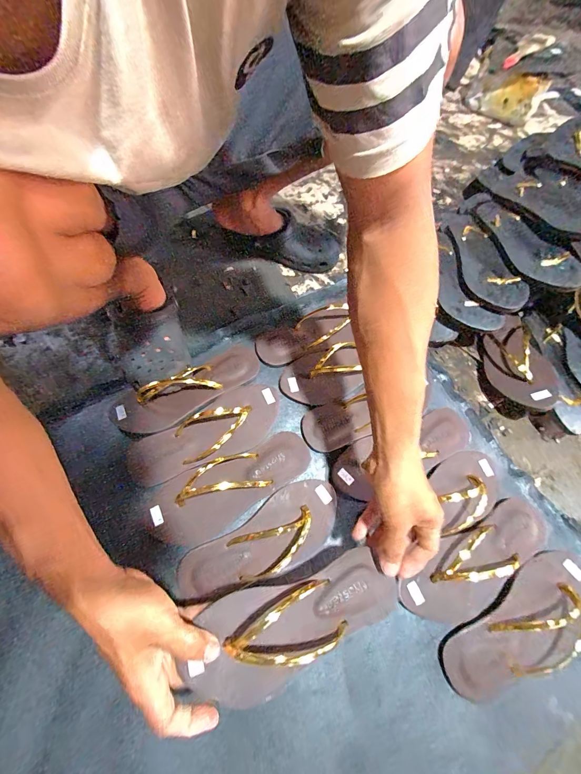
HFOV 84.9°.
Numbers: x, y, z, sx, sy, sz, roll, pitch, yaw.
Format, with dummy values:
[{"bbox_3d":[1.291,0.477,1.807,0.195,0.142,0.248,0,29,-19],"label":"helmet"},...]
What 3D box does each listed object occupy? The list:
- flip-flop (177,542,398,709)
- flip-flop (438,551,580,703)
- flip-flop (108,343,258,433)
[{"bbox_3d":[0.005,0.242,0.325,0.216,0.035,0.091,-17,69,-15],"label":"flip-flop"},{"bbox_3d":[0.303,0.305,0.405,0.238,0.039,0.102,-34,73,-16],"label":"flip-flop"},{"bbox_3d":[-0.159,-0.001,0.493,0.238,0.039,0.083,-28,68,-14],"label":"flip-flop"}]

